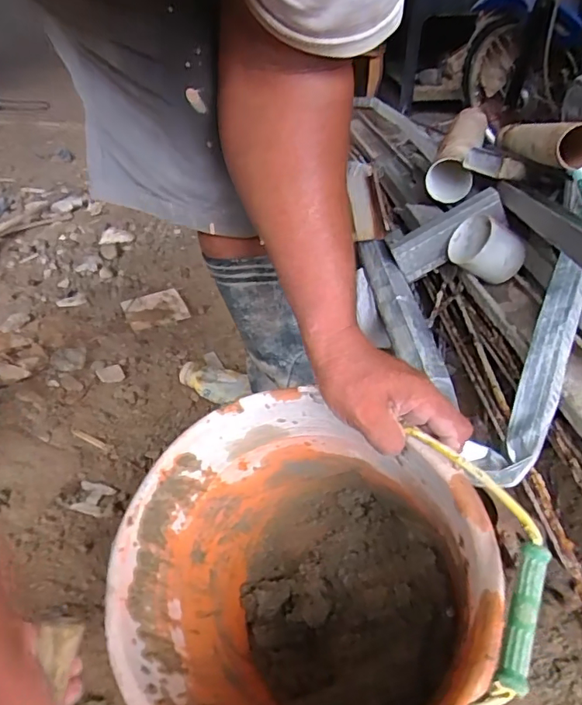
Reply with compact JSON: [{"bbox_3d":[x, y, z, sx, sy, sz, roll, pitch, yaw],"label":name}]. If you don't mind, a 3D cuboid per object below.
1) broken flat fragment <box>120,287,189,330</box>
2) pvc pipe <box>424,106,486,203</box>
[{"bbox_3d":[-0.273,-0.089,1.011,0.113,0.011,0.106,-17,44,-23],"label":"broken flat fragment"},{"bbox_3d":[0.393,-0.468,1.170,0.092,0.098,0.401,15,38,17],"label":"pvc pipe"}]

